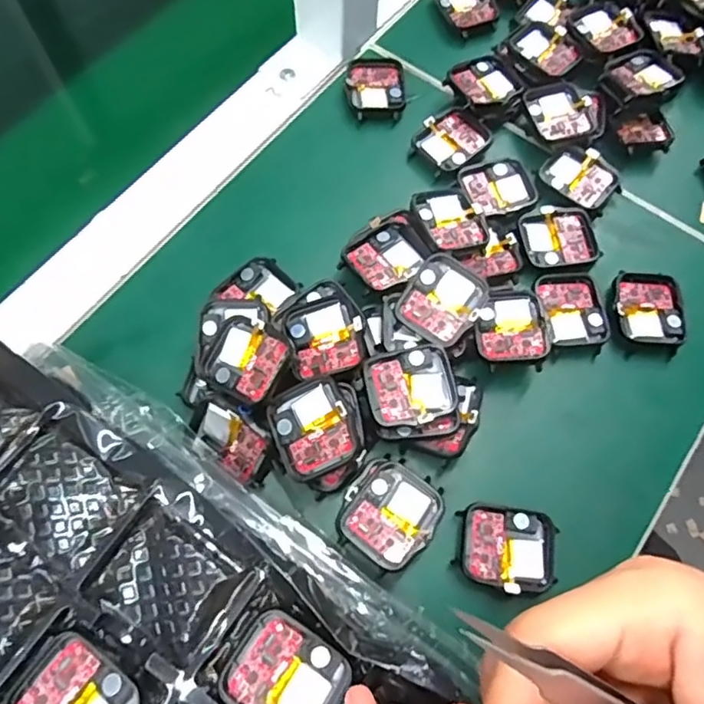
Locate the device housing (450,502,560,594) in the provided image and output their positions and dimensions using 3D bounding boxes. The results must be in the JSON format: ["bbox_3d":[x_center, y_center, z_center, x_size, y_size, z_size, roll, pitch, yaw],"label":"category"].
[{"bbox_3d":[0.073,0.092,0.273,0.046,0.007,0.038,5,68,1],"label":"device housing"}]

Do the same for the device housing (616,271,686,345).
[{"bbox_3d":[0.163,-0.025,0.319,0.036,0.008,0.041,4,68,1],"label":"device housing"}]

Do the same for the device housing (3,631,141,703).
[{"bbox_3d":[-0.101,0.126,0.209,0.043,0.005,0.036,31,71,11],"label":"device housing"}]

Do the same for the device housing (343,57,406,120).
[{"bbox_3d":[0.015,-0.171,0.374,0.038,0.008,0.045,0,68,-1],"label":"device housing"}]

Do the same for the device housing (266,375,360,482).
[{"bbox_3d":[-0.018,0.034,0.268,0.037,0.008,0.042,-27,71,13],"label":"device housing"}]

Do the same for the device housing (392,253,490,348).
[{"bbox_3d":[0.046,-0.026,0.296,0.037,0.008,0.041,36,87,9],"label":"device housing"}]

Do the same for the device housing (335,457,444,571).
[{"bbox_3d":[0.017,0.075,0.273,0.042,0.013,0.044,36,72,12],"label":"device housing"}]

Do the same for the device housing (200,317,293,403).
[{"bbox_3d":[-0.052,0.003,0.282,0.042,0.006,0.037,32,87,25],"label":"device housing"}]

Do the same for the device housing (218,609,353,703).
[{"bbox_3d":[-0.024,0.122,0.217,0.043,0.010,0.036,33,71,11],"label":"device housing"}]

